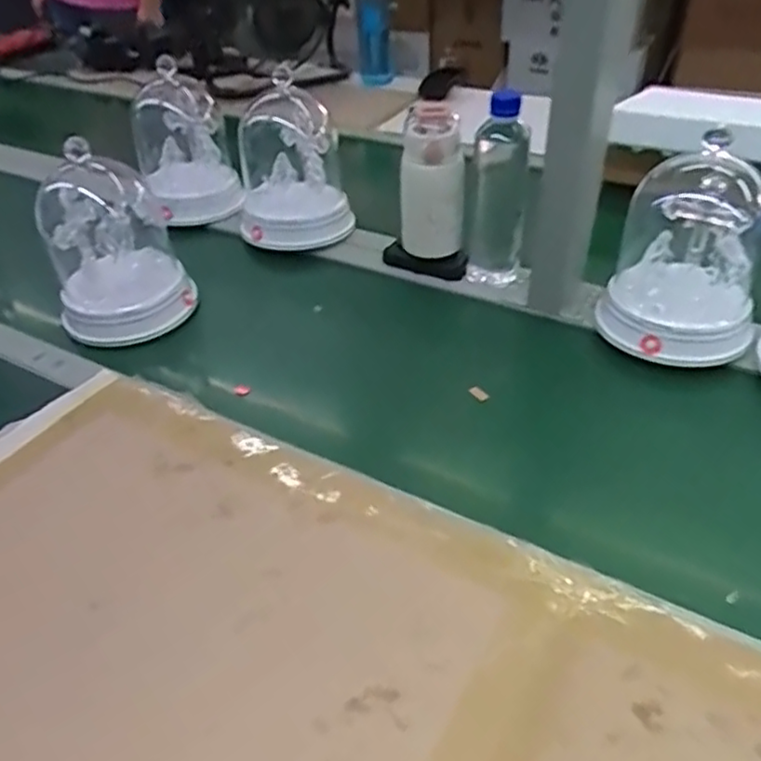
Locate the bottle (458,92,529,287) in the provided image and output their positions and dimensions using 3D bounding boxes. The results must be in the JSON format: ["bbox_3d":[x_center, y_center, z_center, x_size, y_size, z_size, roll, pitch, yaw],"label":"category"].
[{"bbox_3d":[0.130,-0.205,0.744,0.059,0.209,0.066,-9,41,-5],"label":"bottle"}]

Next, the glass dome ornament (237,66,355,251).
[{"bbox_3d":[-0.120,-0.284,0.858,0.148,0.189,0.126,-9,41,-5],"label":"glass dome ornament"}]

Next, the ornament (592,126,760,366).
[{"bbox_3d":[0.299,-0.117,0.646,0.146,0.165,0.122,15,45,21],"label":"ornament"}]

